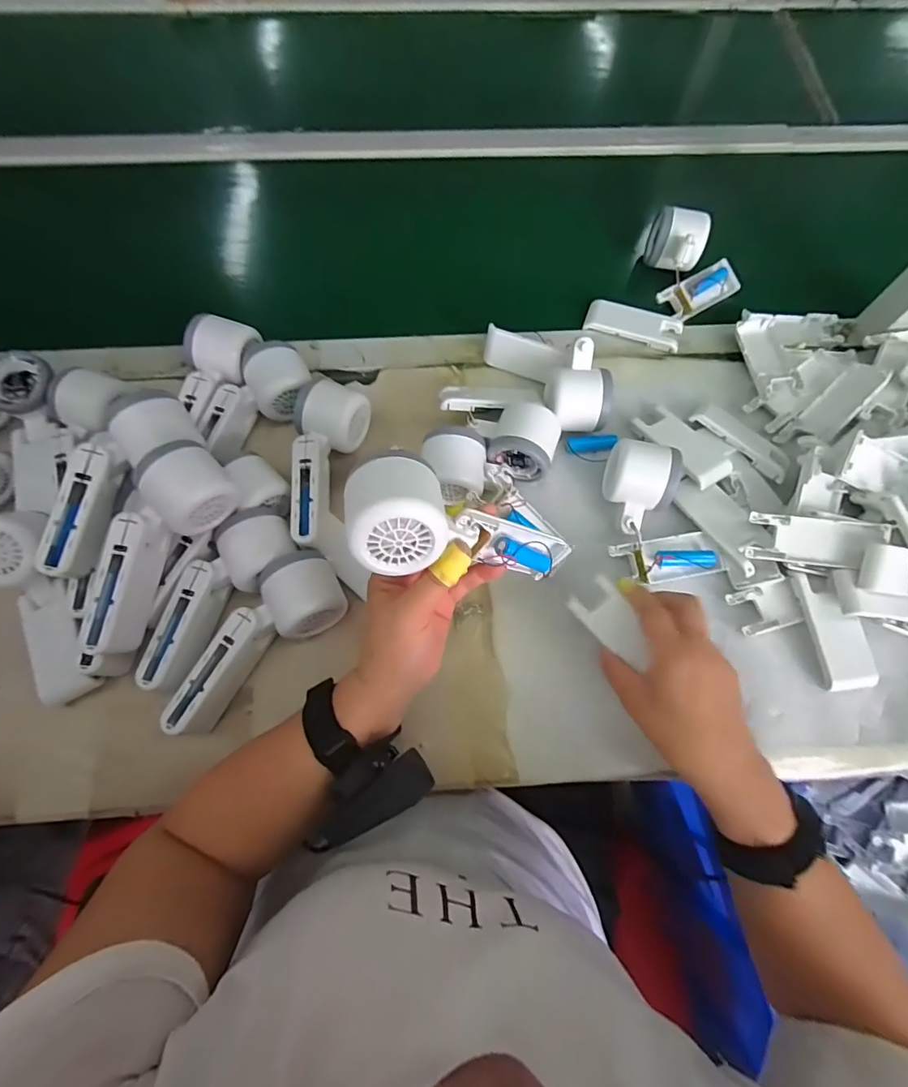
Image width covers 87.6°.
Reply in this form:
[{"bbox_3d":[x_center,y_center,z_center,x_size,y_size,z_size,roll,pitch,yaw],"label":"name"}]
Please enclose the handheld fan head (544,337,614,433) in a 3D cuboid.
[{"bbox_3d":[0.120,-0.146,0.457,0.058,0.065,0.073,1,70,-2],"label":"handheld fan head"}]

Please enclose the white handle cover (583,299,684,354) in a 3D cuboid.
[{"bbox_3d":[0.200,-0.241,0.524,0.104,0.011,0.041,15,70,3],"label":"white handle cover"}]

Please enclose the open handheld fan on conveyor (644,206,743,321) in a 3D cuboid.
[{"bbox_3d":[0.264,-0.312,0.530,0.114,0.055,0.089,33,72,9],"label":"open handheld fan on conveyor"}]

